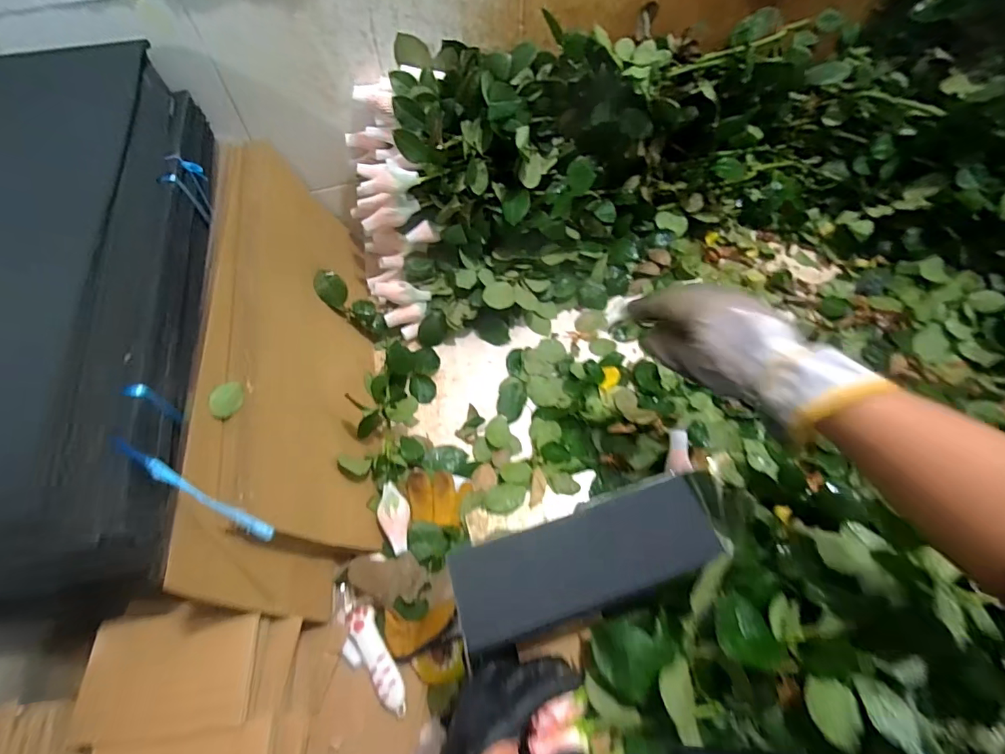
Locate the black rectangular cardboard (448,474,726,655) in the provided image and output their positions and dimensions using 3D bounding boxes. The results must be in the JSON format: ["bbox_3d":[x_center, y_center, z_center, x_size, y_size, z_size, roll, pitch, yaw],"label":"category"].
[{"bbox_3d":[0.064,0.153,0.391,0.221,0.039,0.082,-17,61,-10],"label":"black rectangular cardboard"}]

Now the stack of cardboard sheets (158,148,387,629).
[{"bbox_3d":[-0.257,-0.043,0.590,0.054,0.241,0.615,-24,55,16],"label":"stack of cardboard sheets"}]

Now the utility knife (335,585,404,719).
[{"bbox_3d":[-0.146,0.289,0.500,0.041,0.013,0.142,-29,64,-16],"label":"utility knife"}]

